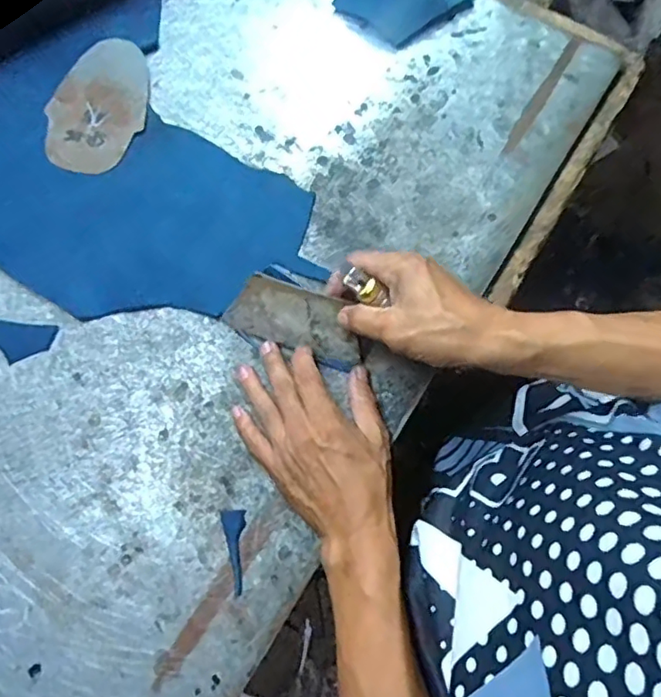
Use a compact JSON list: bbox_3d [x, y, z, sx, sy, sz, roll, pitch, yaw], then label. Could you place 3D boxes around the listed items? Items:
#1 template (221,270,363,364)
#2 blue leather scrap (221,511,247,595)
[{"bbox_3d":[-0.028,-0.020,0.471,0.108,0.070,0.008,17,39,1],"label":"template"},{"bbox_3d":[-0.070,0.155,0.450,0.018,0.009,0.063,-11,76,-4],"label":"blue leather scrap"}]

